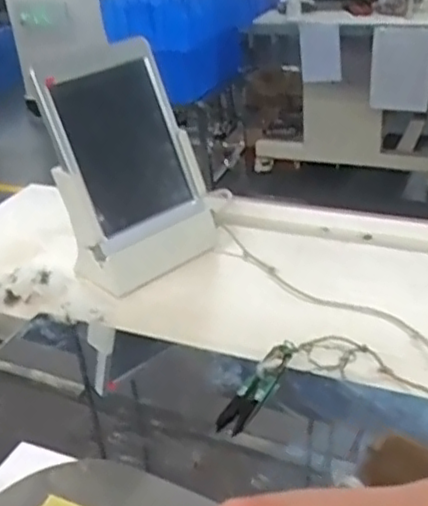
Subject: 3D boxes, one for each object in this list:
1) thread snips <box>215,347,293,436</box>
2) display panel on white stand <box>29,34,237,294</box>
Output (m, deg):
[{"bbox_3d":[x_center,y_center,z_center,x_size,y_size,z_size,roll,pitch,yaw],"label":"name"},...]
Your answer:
[{"bbox_3d":[0.038,0.111,0.548,0.026,0.011,0.107,14,34,30],"label":"thread snips"},{"bbox_3d":[-0.084,-0.095,0.741,0.181,0.233,0.096,-29,37,-36],"label":"display panel on white stand"}]

